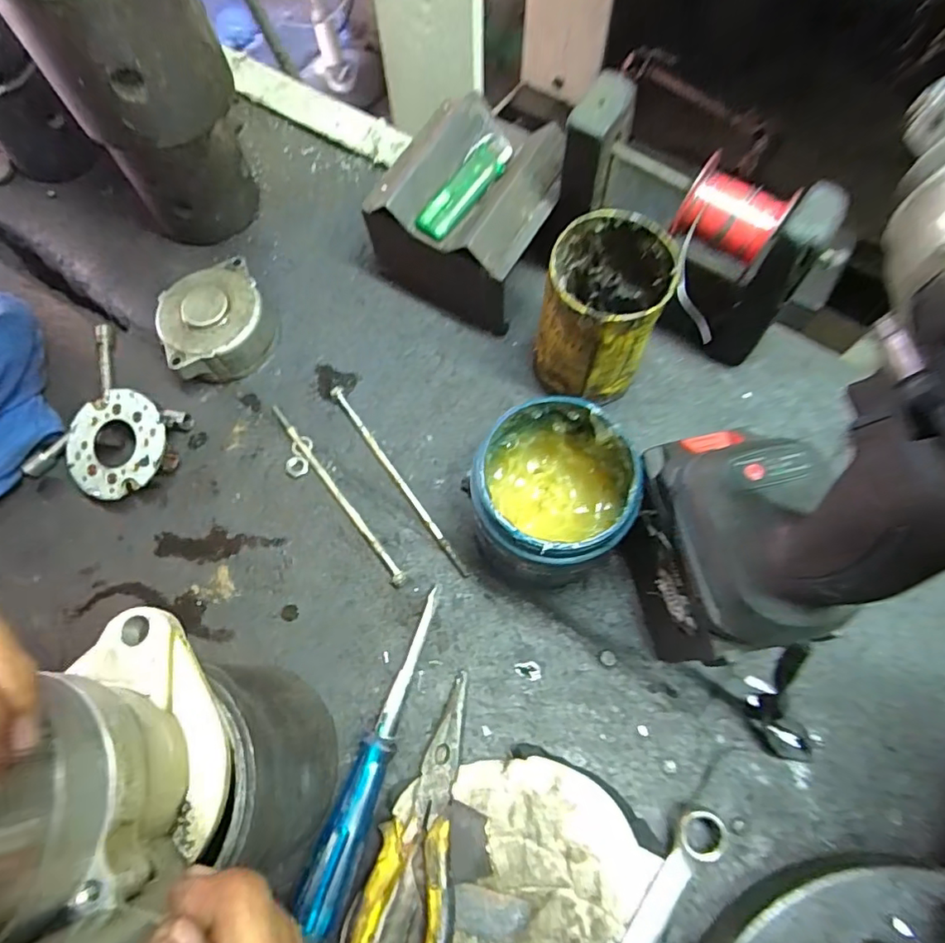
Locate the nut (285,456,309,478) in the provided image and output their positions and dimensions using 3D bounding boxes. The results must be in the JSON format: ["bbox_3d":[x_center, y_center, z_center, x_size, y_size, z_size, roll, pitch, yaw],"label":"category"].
[{"bbox_3d":[-0.127,-0.004,0.394,0.016,0.004,0.015,-1,72,2],"label":"nut"}]

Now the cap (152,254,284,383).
[{"bbox_3d":[-0.194,-0.112,0.421,0.076,0.040,0.079,-1,72,2],"label":"cap"}]

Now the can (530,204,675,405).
[{"bbox_3d":[0.084,-0.101,0.368,0.067,0.116,0.077,17,70,8],"label":"can"}]

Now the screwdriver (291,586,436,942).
[{"bbox_3d":[-0.059,0.162,0.325,0.025,0.033,0.180,14,73,7],"label":"screwdriver"}]

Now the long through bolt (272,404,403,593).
[{"bbox_3d":[-0.097,0.014,0.387,0.008,0.010,0.161,-37,74,-10],"label":"long through bolt"}]

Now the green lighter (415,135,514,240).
[{"bbox_3d":[-0.005,-0.193,0.373,0.027,0.019,0.078,34,73,13],"label":"green lighter"}]

